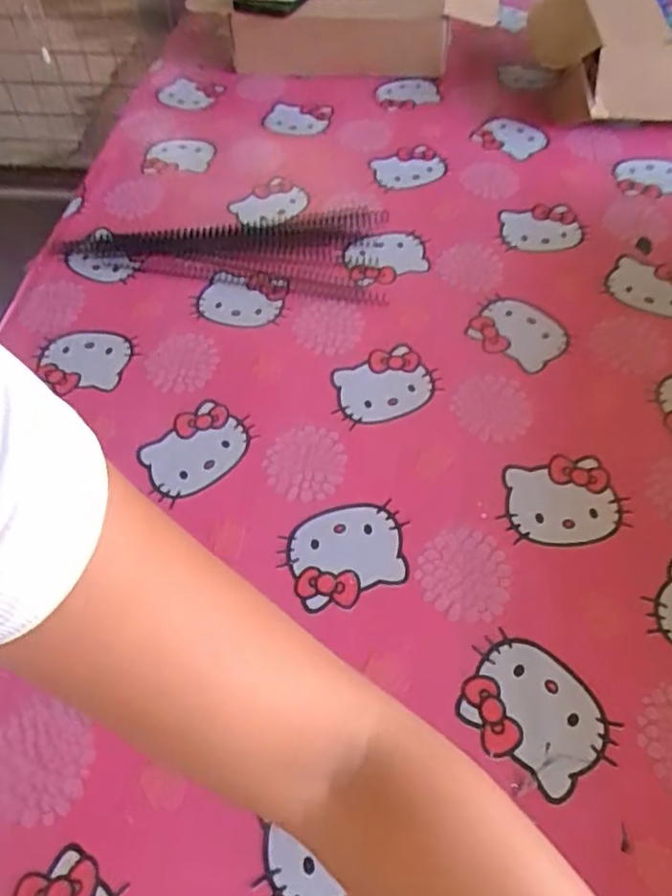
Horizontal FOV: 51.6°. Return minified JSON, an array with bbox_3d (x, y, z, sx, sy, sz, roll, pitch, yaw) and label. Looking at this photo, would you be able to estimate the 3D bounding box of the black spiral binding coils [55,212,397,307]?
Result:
[{"bbox_3d":[-0.100,-0.206,0.678,0.304,0.020,0.117,9,54,8],"label":"black spiral binding coils"}]

